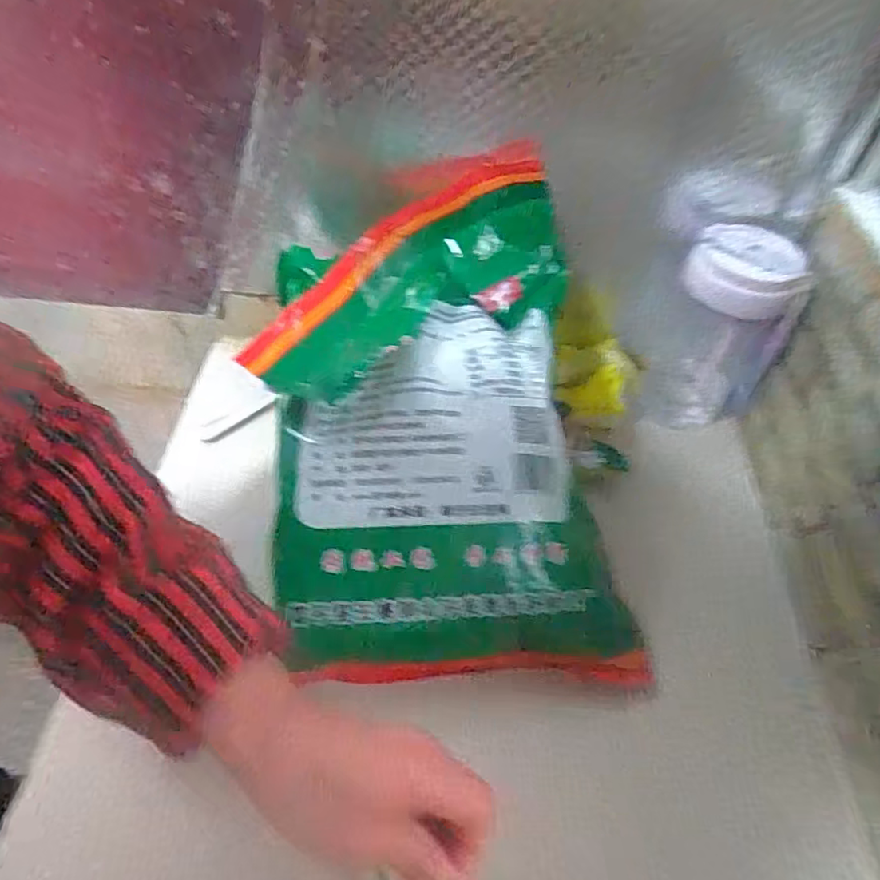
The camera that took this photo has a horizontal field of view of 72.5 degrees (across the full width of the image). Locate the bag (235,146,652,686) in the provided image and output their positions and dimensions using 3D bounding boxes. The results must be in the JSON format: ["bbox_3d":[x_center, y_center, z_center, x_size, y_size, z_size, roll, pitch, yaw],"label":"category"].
[{"bbox_3d":[-0.004,-0.035,0.462,0.251,0.149,0.405,-4,51,-9],"label":"bag"}]

